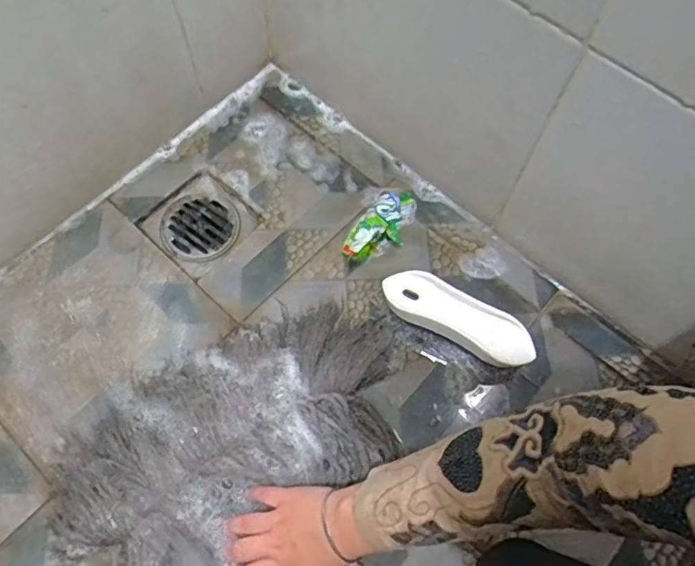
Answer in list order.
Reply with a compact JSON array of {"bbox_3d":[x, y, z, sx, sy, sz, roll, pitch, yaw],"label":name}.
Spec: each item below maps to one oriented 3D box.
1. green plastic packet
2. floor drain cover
[{"bbox_3d":[0.045,-0.074,0.685,0.060,0.051,0.129,33,69,13],"label":"green plastic packet"},{"bbox_3d":[-0.191,-0.077,0.725,0.114,0.013,0.117,40,71,16],"label":"floor drain cover"}]

